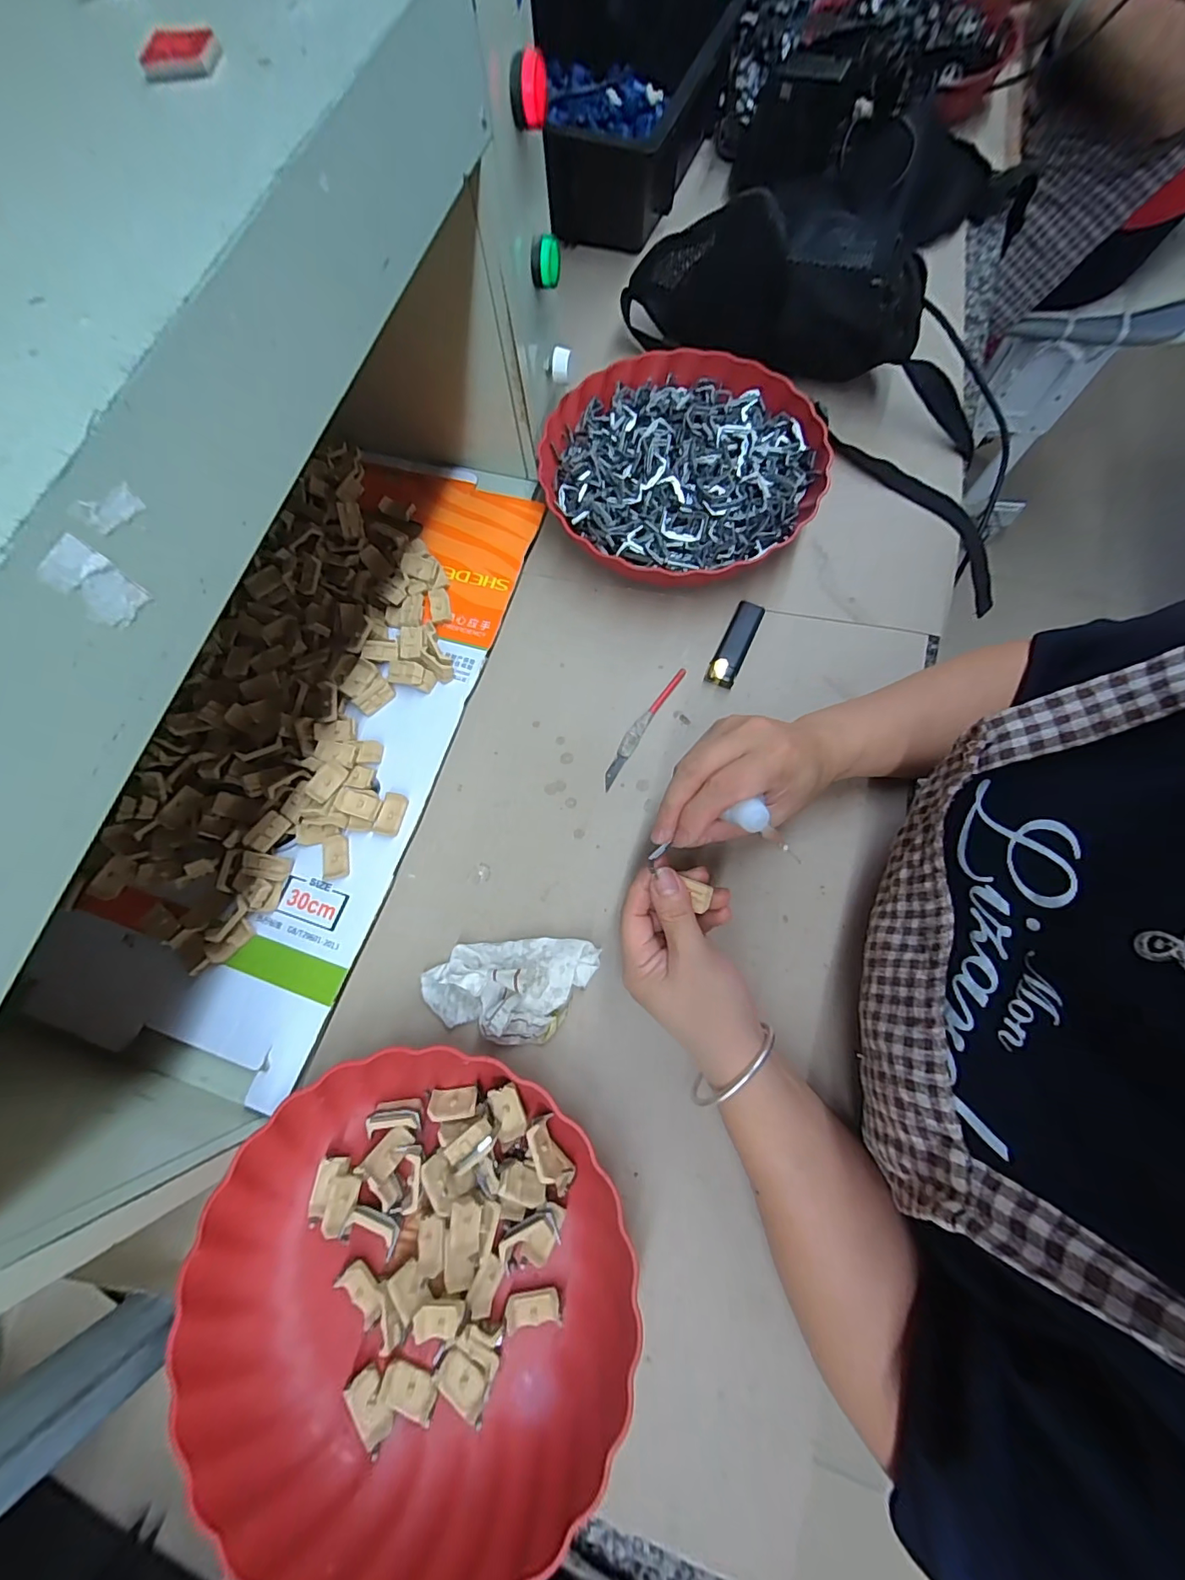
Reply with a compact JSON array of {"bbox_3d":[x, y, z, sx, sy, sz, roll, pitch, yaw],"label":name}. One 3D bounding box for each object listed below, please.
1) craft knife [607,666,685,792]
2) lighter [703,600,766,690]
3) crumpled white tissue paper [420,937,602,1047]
[{"bbox_3d":[0.041,-0.054,0.405,0.012,0.008,0.120,32,76,8],"label":"craft knife"},{"bbox_3d":[0.121,-0.124,0.423,0.024,0.012,0.083,25,75,6],"label":"lighter"},{"bbox_3d":[-0.058,0.137,0.342,0.121,0.031,0.066,-2,72,2],"label":"crumpled white tissue paper"}]

